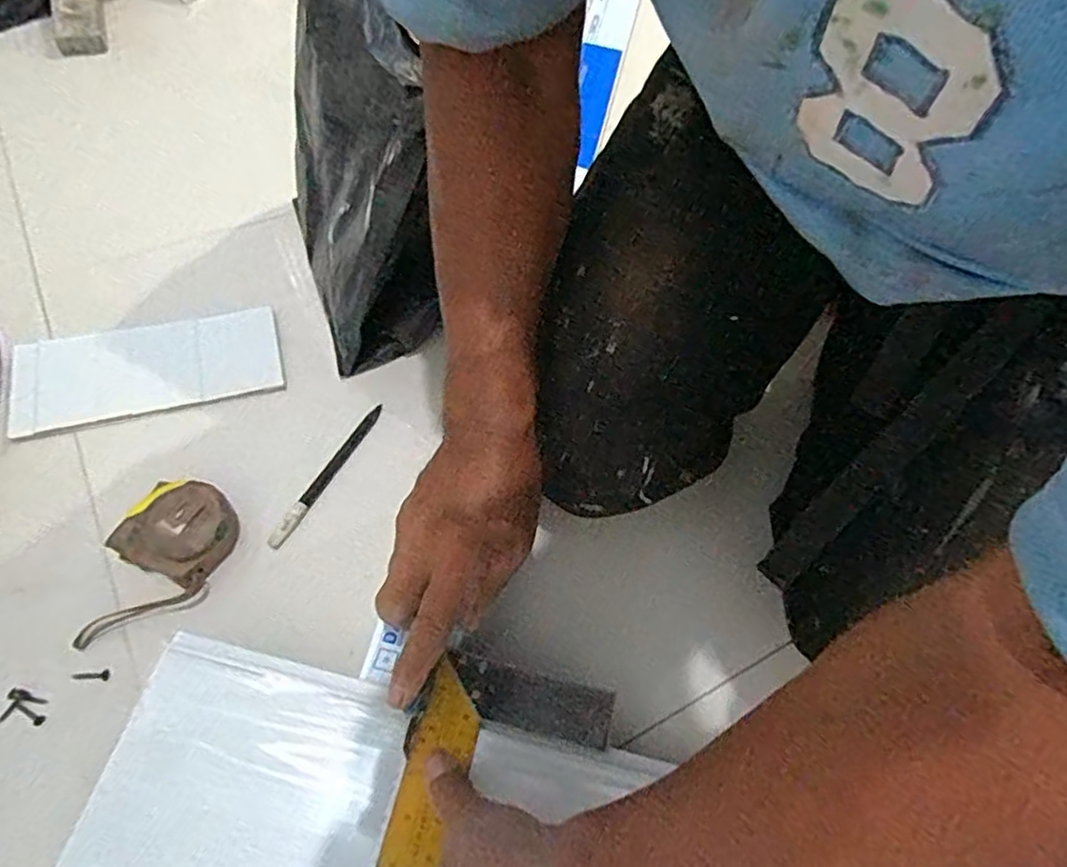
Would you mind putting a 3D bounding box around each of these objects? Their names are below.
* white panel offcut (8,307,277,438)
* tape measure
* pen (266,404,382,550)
[{"bbox_3d":[-0.335,-0.059,0.582,0.209,0.008,0.095,-13,65,-17],"label":"white panel offcut"},{"bbox_3d":[-0.273,0.097,0.483,0.071,0.034,0.126,22,60,9],"label":"tape measure"},{"bbox_3d":[-0.169,0.031,0.546,0.012,0.006,0.146,24,61,10],"label":"pen"}]

